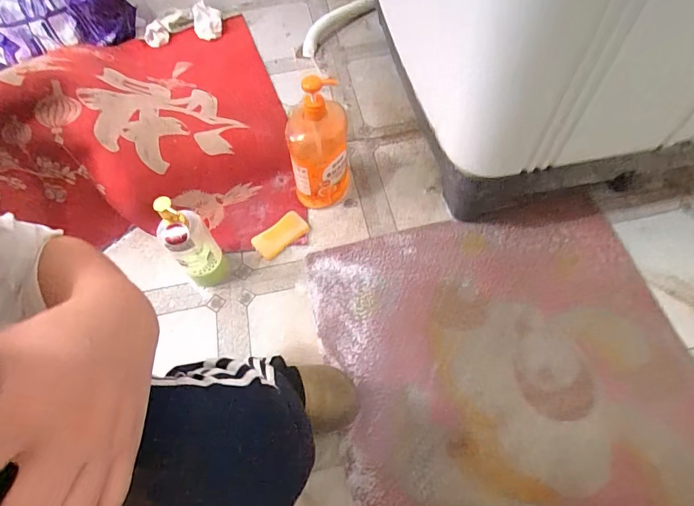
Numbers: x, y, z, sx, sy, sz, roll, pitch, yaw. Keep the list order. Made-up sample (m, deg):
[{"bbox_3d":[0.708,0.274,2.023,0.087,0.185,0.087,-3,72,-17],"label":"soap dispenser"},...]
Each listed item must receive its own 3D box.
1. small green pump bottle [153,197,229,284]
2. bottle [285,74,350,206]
[{"bbox_3d":[-0.255,-0.011,0.699,0.068,0.211,0.052,-33,64,-15],"label":"small green pump bottle"},{"bbox_3d":[-0.052,-0.189,0.759,0.102,0.259,0.095,-2,60,2],"label":"bottle"}]

